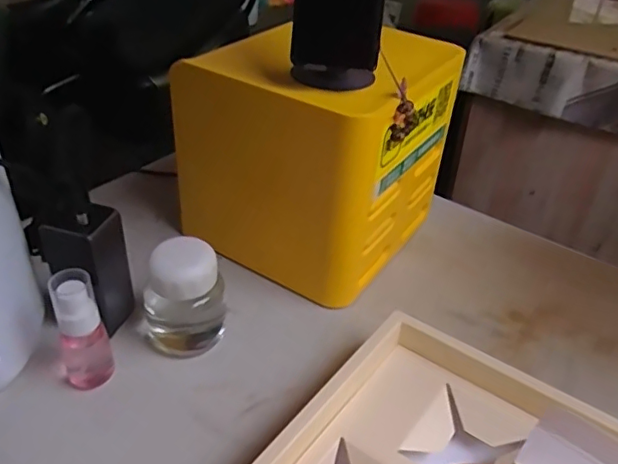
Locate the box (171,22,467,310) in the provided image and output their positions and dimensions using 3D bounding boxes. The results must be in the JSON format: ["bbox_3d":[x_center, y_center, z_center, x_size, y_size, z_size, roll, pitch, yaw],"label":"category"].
[{"bbox_3d":[0.007,-0.091,0.634,0.241,0.237,0.220,20,38,22],"label":"box"}]

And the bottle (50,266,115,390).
[{"bbox_3d":[-0.195,0.083,0.472,0.040,0.116,0.028,-14,38,-22],"label":"bottle"}]

